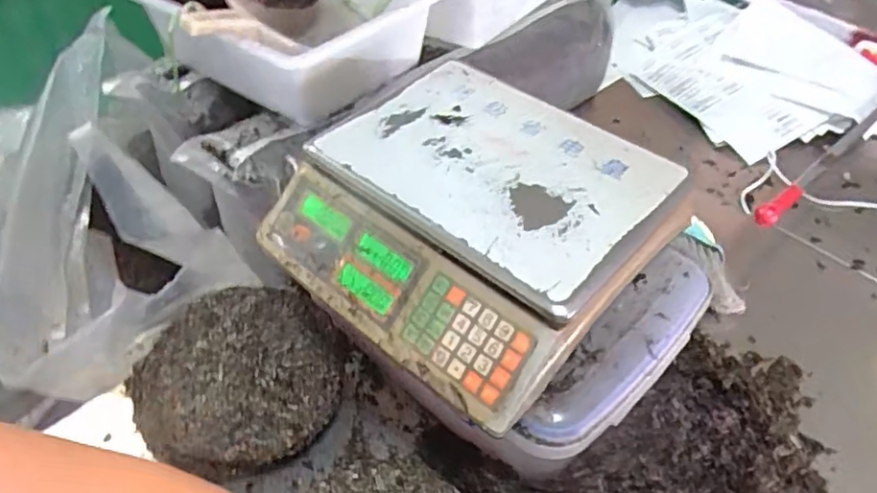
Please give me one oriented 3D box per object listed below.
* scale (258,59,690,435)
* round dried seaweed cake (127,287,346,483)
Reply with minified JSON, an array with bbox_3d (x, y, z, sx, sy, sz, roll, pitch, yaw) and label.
[{"bbox_3d":[0.029,-0.033,0.617,0.322,0.097,0.287,34,54,28],"label":"scale"},{"bbox_3d":[-0.209,0.137,0.660,0.208,0.033,0.203,1,46,-1],"label":"round dried seaweed cake"}]

